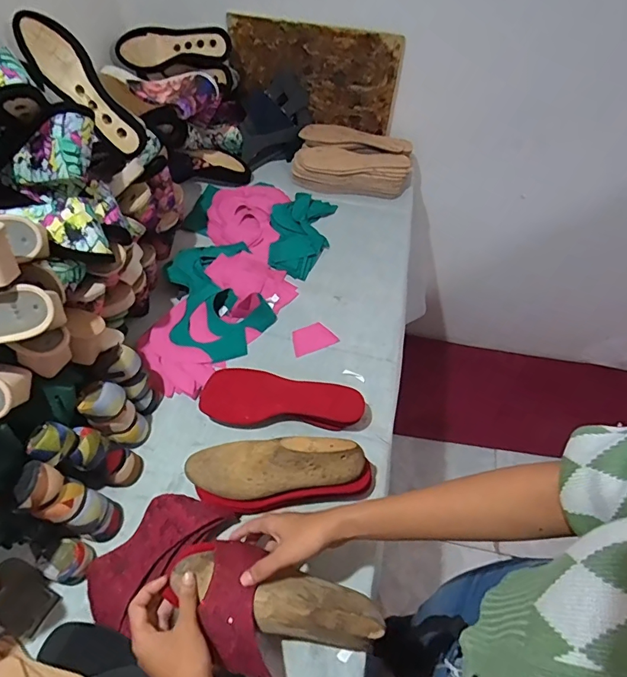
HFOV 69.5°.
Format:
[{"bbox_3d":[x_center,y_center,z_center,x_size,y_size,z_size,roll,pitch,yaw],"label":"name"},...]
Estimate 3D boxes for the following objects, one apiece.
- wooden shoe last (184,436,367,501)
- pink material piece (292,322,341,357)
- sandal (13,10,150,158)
[{"bbox_3d":[-0.054,0.167,0.596,0.234,0.078,0.066,-8,56,8],"label":"wooden shoe last"},{"bbox_3d":[-0.001,-0.002,0.807,0.077,0.005,0.058,-18,57,-14],"label":"pink material piece"},{"bbox_3d":[-0.345,-0.383,0.695,0.225,0.073,0.066,46,60,-12],"label":"sandal"}]

